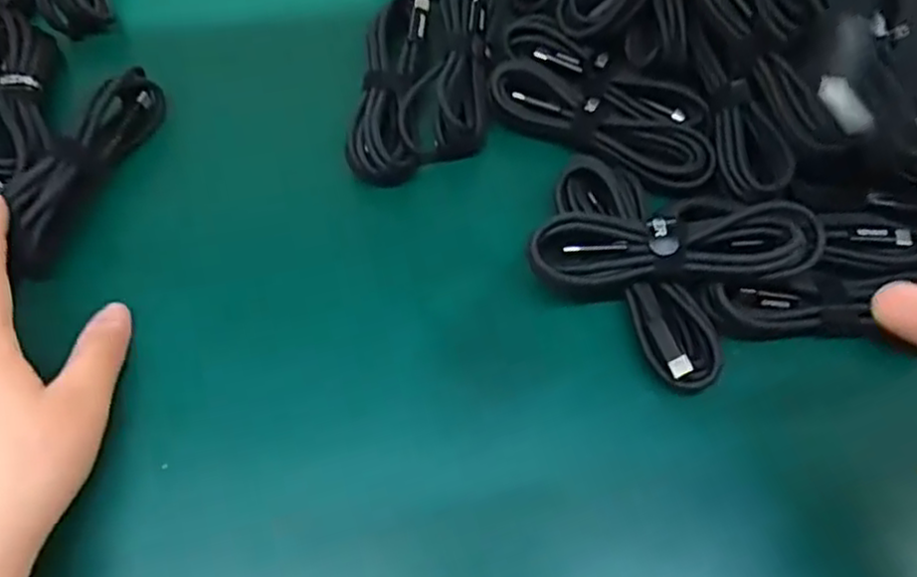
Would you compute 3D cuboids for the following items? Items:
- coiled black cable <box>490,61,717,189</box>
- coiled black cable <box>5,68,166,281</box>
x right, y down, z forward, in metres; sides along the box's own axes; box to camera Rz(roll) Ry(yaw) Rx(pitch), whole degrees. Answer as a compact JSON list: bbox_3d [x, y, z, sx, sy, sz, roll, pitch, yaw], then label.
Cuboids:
[{"bbox_3d":[0.073,-0.088,0.351,0.110,0.016,0.051,24,64,11],"label":"coiled black cable"},{"bbox_3d":[-0.172,-0.058,0.325,0.021,0.026,0.116,14,56,6],"label":"coiled black cable"}]

